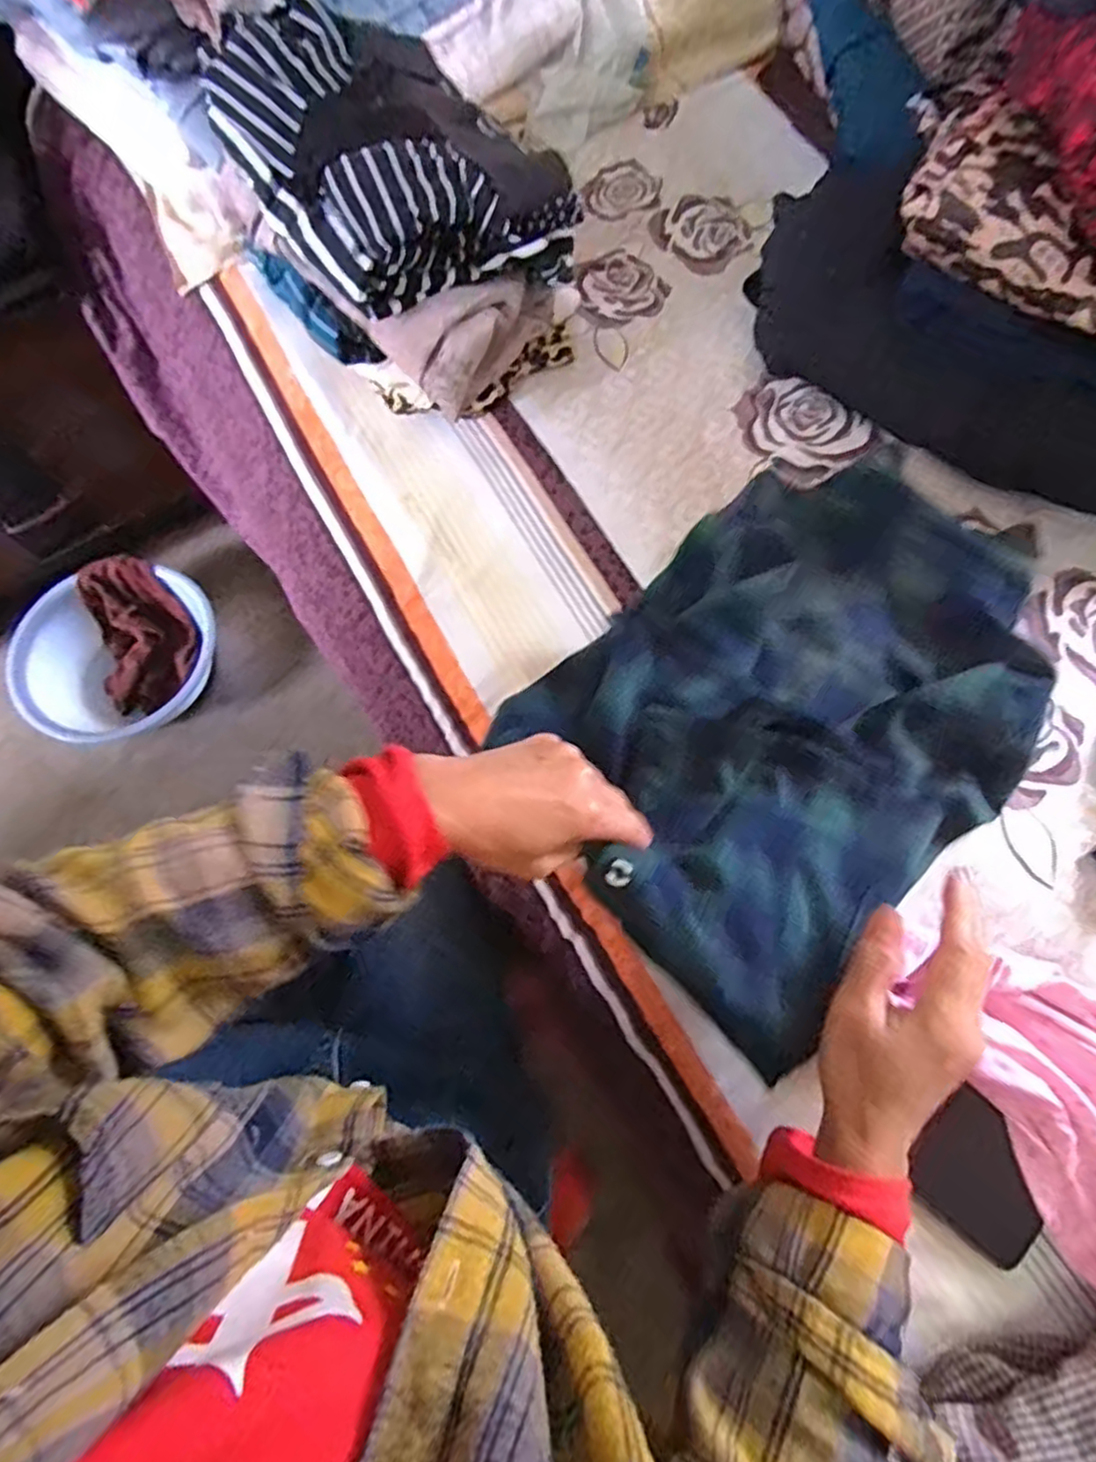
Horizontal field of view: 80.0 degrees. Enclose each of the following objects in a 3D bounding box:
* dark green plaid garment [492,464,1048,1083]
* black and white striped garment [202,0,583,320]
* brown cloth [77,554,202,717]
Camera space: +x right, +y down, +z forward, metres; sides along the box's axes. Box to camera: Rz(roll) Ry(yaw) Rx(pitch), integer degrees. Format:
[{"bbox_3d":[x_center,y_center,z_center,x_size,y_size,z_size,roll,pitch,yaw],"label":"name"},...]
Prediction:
[{"bbox_3d":[0.185,-0.033,0.462,0.421,0.100,0.288,-43,77,-13],"label":"dark green plaid garment"},{"bbox_3d":[-0.126,-0.485,0.548,0.216,0.098,0.266,-35,75,-11],"label":"black and white striped garment"},{"bbox_3d":[-0.744,-0.170,1.172,0.200,0.108,0.242,-39,76,-12],"label":"brown cloth"}]

